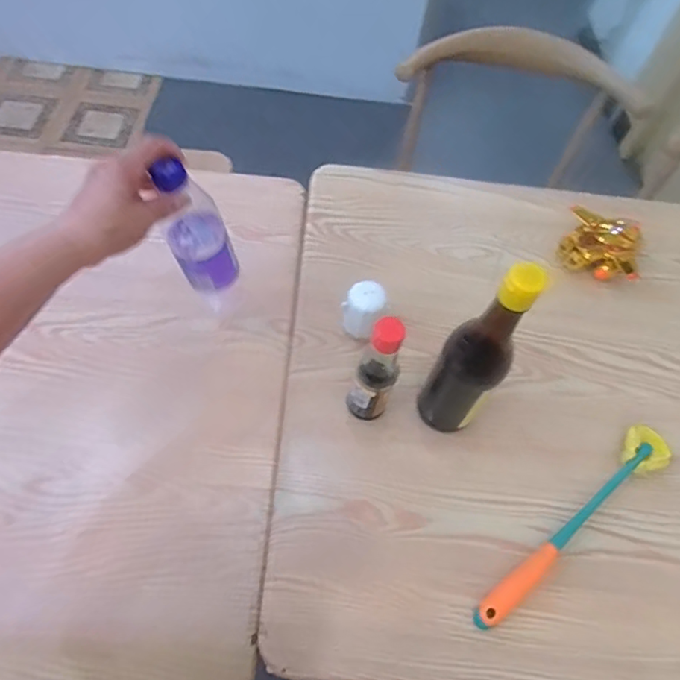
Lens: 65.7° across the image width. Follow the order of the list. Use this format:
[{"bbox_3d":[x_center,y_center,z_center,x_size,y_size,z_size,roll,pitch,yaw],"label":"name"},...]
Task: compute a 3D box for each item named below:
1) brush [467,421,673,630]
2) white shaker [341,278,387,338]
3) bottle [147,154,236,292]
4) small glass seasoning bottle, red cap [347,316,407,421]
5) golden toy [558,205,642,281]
[{"bbox_3d":[0.255,0.199,0.574,0.306,0.026,0.045,-34,68,-21],"label":"brush"},{"bbox_3d":[0.029,-0.033,0.656,0.045,0.079,0.047,3,59,-5],"label":"white shaker"},{"bbox_3d":[-0.156,-0.123,0.550,0.060,0.168,0.056,-30,59,-17],"label":"bottle"},{"bbox_3d":[0.038,0.036,0.551,0.041,0.158,0.039,3,59,-5],"label":"small glass seasoning bottle, red cap"},{"bbox_3d":[0.374,-0.136,0.761,0.105,0.059,0.096,2,60,-3],"label":"golden toy"}]

